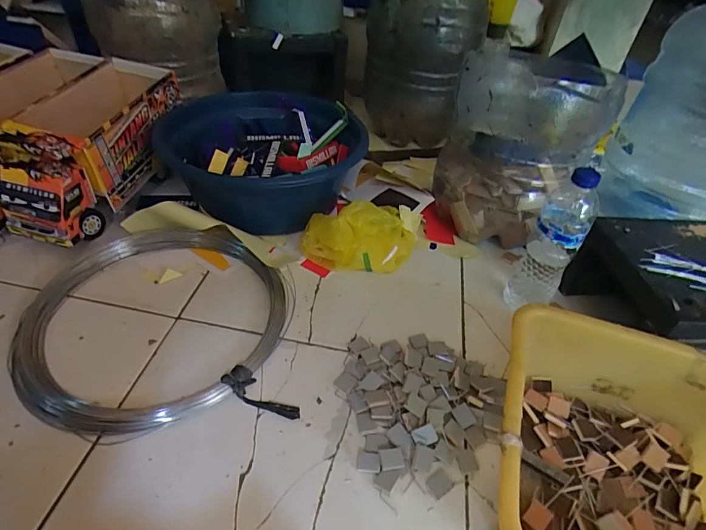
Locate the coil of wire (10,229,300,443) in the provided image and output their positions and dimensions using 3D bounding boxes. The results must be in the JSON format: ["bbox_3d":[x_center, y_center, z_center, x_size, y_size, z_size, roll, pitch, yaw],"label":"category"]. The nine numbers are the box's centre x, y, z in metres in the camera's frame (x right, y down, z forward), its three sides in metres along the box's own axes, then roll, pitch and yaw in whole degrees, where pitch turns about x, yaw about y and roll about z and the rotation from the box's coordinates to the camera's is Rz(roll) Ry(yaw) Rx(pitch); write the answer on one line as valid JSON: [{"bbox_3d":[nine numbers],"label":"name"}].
[{"bbox_3d":[-0.263,0.064,0.558,0.340,0.046,0.329,3,42,-3],"label":"coil of wire"}]

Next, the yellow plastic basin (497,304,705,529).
[{"bbox_3d":[0.262,0.201,0.396,0.259,0.130,0.264,16,43,11],"label":"yellow plastic basin"}]

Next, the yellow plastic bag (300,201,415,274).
[{"bbox_3d":[0.013,-0.047,0.665,0.183,0.099,0.085,-6,44,-13],"label":"yellow plastic bag"}]

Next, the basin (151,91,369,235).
[{"bbox_3d":[-0.156,-0.189,0.769,0.323,0.154,0.375,-30,52,-33],"label":"basin"}]

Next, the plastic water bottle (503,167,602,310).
[{"bbox_3d":[0.275,-0.026,0.572,0.060,0.228,0.065,24,45,21],"label":"plastic water bottle"}]

